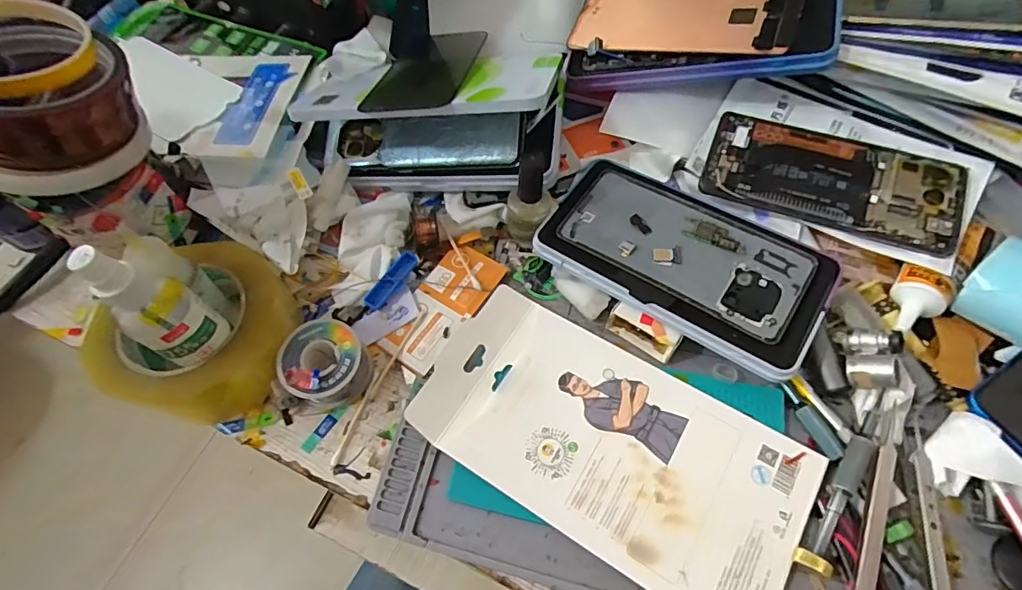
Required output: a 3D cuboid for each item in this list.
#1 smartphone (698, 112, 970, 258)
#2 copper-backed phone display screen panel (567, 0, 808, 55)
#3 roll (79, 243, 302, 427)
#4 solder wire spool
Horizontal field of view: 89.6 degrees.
[{"bbox_3d":[0.223,-0.082,0.360,0.162,0.007,0.074,19,73,15],"label":"smartphone"},{"bbox_3d":[0.128,-0.213,0.388,0.161,0.005,0.074,12,72,26],"label":"copper-backed phone display screen panel"},{"bbox_3d":[-0.208,0.025,0.346,0.119,0.047,0.100,-40,66,-17],"label":"roll"},{"bbox_3d":[-0.125,0.047,0.348,0.052,0.031,0.052,-1,61,3],"label":"solder wire spool"}]

